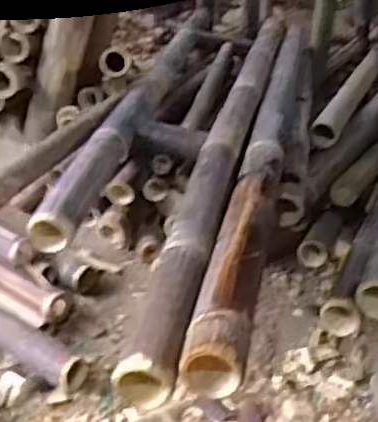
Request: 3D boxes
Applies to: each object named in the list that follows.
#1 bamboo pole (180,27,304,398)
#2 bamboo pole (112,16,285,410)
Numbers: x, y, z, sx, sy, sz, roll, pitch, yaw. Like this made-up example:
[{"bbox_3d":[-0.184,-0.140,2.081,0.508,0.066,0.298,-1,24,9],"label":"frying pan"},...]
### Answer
[{"bbox_3d":[0.144,-0.128,1.185,0.067,0.056,1.304,10,27,7],"label":"bamboo pole"},{"bbox_3d":[0.087,-0.173,1.253,0.075,0.064,1.490,10,27,7],"label":"bamboo pole"}]

